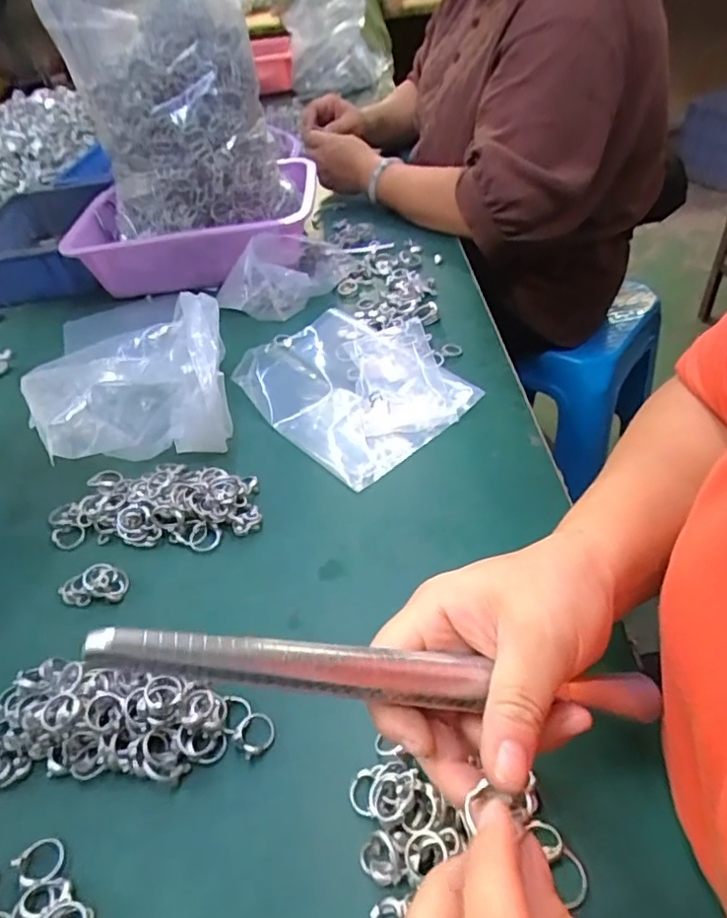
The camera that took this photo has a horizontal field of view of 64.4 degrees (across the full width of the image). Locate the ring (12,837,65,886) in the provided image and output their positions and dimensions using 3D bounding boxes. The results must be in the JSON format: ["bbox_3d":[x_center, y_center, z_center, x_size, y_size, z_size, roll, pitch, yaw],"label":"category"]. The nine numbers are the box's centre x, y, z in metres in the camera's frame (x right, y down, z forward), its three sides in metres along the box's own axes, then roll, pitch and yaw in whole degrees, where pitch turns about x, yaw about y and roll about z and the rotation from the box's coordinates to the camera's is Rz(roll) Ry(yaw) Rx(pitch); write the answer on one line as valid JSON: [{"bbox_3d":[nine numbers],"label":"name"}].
[{"bbox_3d":[-0.163,0.201,0.289,0.022,0.009,0.021,-4,44,4],"label":"ring"}]

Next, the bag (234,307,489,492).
[{"bbox_3d":[-0.009,-0.075,0.541,0.164,0.034,0.206,-31,49,-23],"label":"bag"}]

